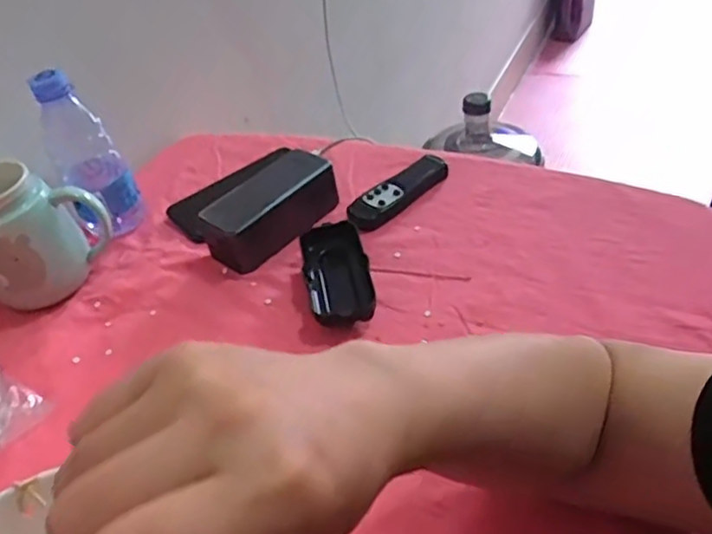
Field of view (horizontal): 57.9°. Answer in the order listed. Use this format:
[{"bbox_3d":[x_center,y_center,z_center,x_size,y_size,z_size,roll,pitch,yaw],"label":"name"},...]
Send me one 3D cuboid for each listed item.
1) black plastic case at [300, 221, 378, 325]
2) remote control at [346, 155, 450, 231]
[{"bbox_3d":[-0.015,0.005,0.538,0.052,0.025,0.105,-14,42,-4],"label":"black plastic case"},{"bbox_3d":[0.042,-0.076,0.621,0.035,0.020,0.119,25,53,34],"label":"remote control"}]

